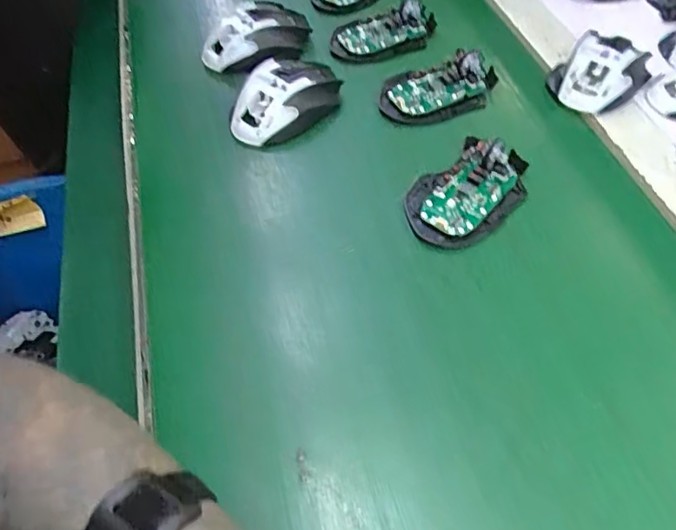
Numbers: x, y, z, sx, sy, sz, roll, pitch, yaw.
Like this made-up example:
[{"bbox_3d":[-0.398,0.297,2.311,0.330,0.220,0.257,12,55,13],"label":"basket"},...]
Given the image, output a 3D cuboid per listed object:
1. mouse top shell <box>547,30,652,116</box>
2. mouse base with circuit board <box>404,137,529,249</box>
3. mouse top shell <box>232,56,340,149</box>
[{"bbox_3d":[0.246,-0.181,0.520,0.097,0.035,0.067,-32,58,-20],"label":"mouse top shell"},{"bbox_3d":[0.103,-0.063,0.441,0.108,0.025,0.071,-38,61,-23],"label":"mouse base with circuit board"},{"bbox_3d":[-0.048,-0.151,0.505,0.064,0.037,0.100,28,60,24],"label":"mouse top shell"}]

